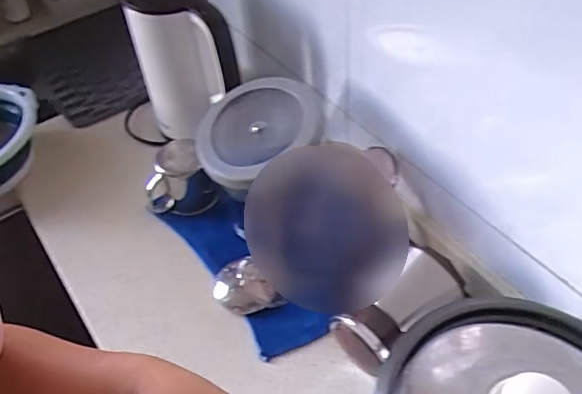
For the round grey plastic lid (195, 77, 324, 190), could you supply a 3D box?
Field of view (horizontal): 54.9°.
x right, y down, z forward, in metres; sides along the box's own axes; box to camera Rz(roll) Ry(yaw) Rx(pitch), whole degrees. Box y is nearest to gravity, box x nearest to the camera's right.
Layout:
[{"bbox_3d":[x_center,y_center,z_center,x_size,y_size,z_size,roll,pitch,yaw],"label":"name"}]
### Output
[{"bbox_3d":[-0.041,-0.085,0.684,0.150,0.033,0.150,-10,57,16],"label":"round grey plastic lid"}]

